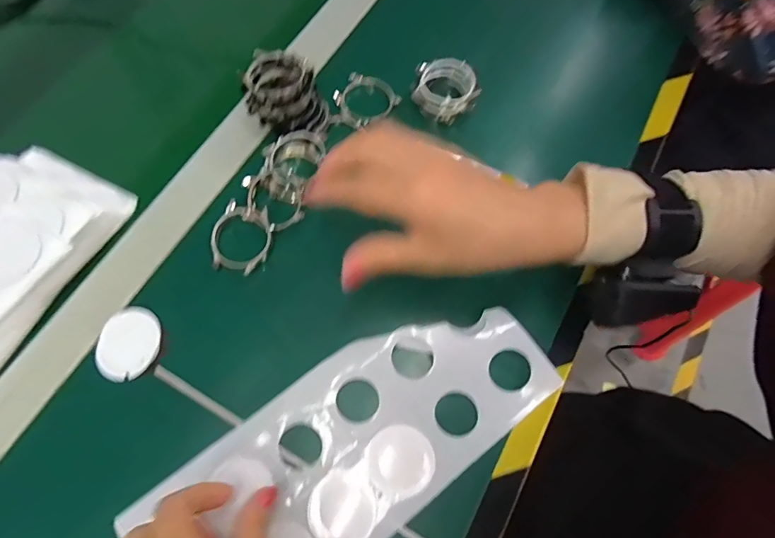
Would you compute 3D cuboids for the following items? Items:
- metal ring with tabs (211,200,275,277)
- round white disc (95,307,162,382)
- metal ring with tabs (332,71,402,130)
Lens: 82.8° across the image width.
[{"bbox_3d":[-0.112,-0.024,0.333,0.047,0.008,0.053,14,69,6],"label":"metal ring with tabs"},{"bbox_3d":[-0.181,0.052,0.308,0.039,0.009,0.049,11,69,4],"label":"round white disc"},{"bbox_3d":[-0.019,-0.148,0.384,0.048,0.012,0.052,0,68,0],"label":"metal ring with tabs"}]

